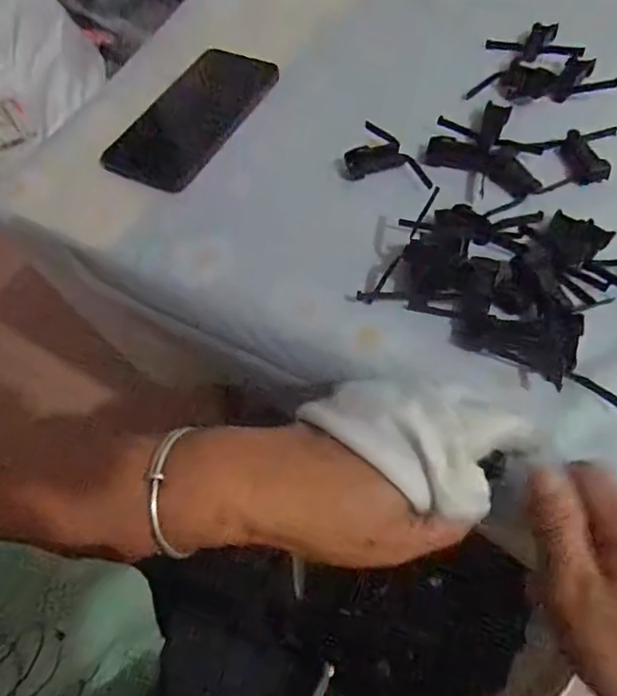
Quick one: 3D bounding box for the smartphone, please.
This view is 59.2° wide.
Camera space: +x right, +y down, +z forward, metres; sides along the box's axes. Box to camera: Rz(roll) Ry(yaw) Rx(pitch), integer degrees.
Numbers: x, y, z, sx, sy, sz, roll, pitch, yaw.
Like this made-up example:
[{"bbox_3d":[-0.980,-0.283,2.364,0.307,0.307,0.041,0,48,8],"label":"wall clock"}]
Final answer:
[{"bbox_3d":[-0.097,-0.198,0.460,0.082,0.010,0.163,26,64,17],"label":"smartphone"}]

